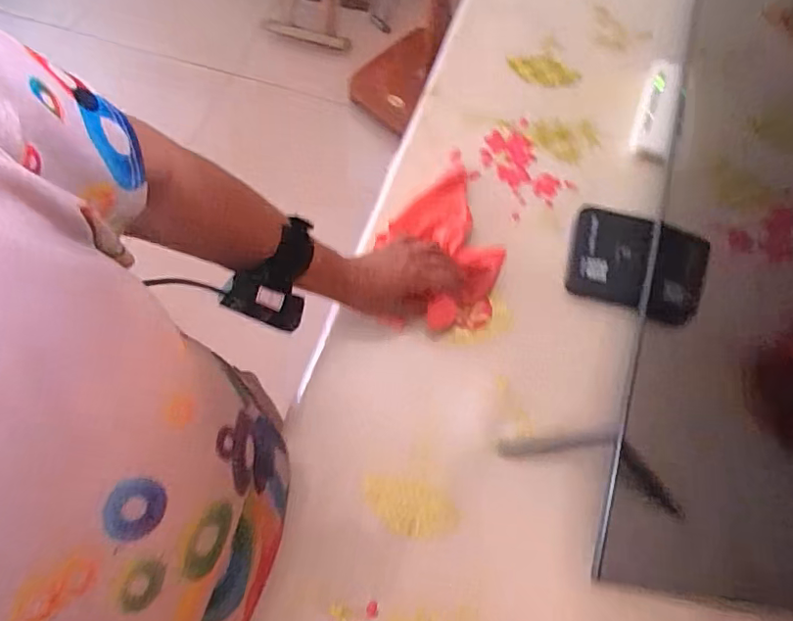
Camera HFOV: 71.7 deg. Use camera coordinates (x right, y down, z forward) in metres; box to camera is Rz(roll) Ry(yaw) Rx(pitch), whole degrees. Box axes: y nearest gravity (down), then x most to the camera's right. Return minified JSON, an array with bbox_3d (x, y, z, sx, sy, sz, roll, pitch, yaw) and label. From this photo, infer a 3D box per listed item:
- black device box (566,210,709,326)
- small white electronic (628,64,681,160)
[{"bbox_3d":[0.265,-0.051,0.605,0.142,0.022,0.115,17,68,4],"label":"black device box"},{"bbox_3d":[0.328,-0.254,0.685,0.044,0.014,0.152,18,68,5],"label":"small white electronic"}]

